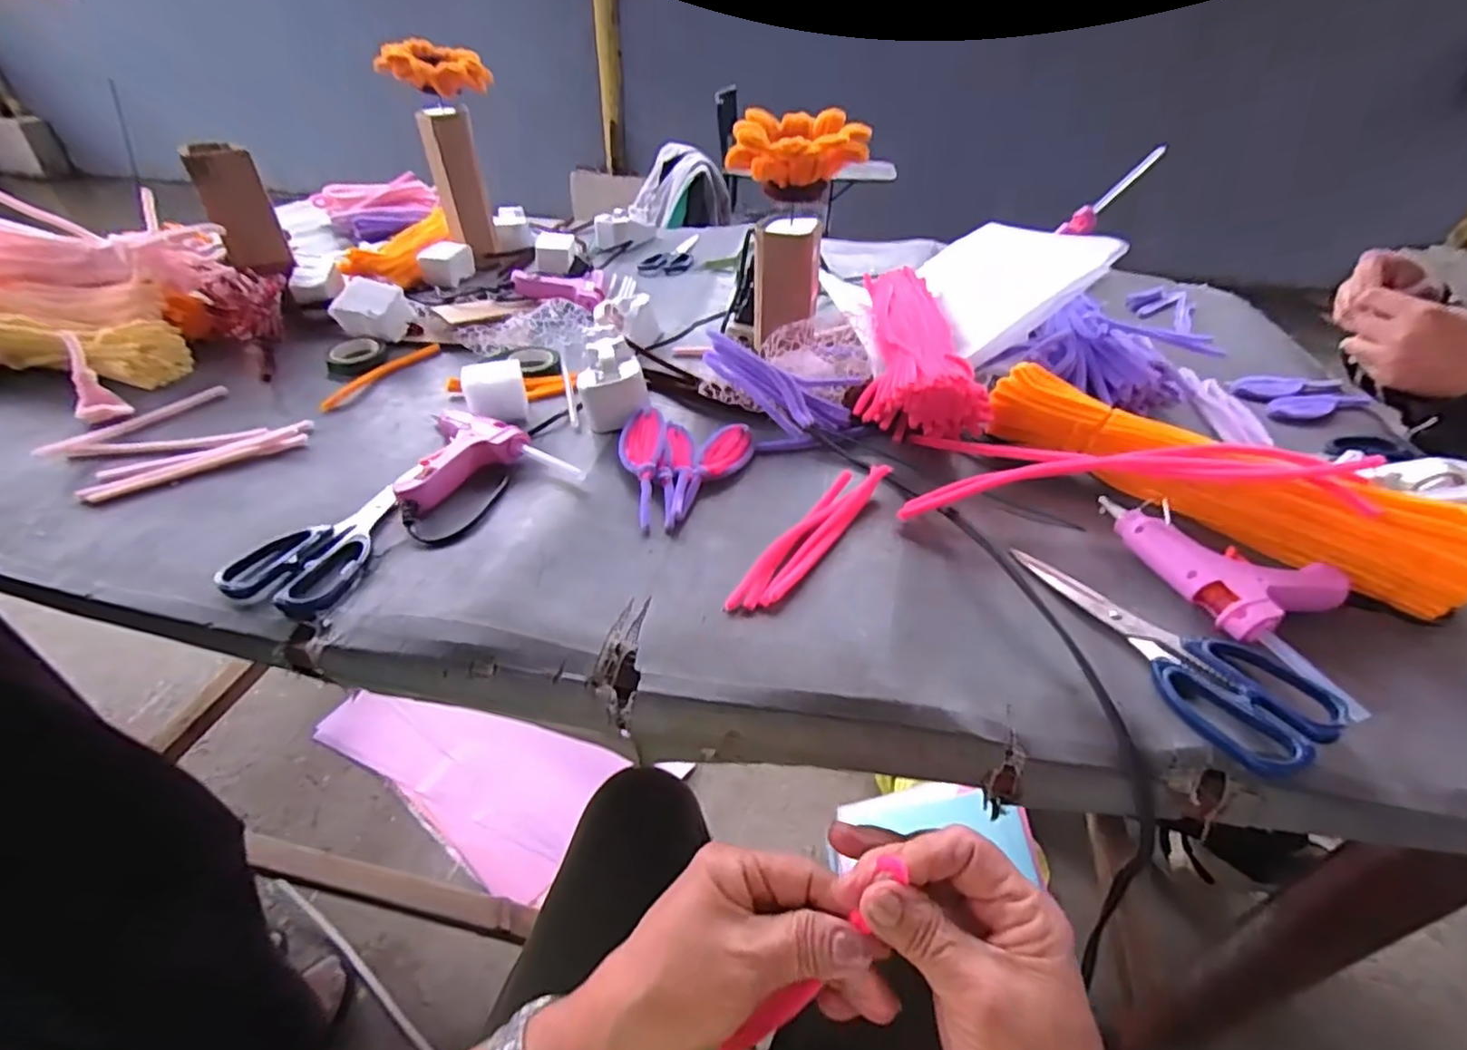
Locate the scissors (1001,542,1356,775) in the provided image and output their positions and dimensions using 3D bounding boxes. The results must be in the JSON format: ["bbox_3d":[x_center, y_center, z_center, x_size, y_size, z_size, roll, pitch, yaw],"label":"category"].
[{"bbox_3d":[0.233,0.064,0.360,0.066,0.015,0.172,-26,48,-30],"label":"scissors"}]

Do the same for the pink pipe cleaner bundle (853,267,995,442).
[{"bbox_3d":[0.170,-0.185,0.601,0.099,0.053,0.296,8,41,4],"label":"pink pipe cleaner bundle"}]

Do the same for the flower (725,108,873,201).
[{"bbox_3d":[0.054,-0.301,0.522,0.107,0.052,0.092,8,40,6],"label":"flower"}]

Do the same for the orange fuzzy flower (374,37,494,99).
[{"bbox_3d":[-0.351,-0.536,0.749,0.126,0.042,0.099,-9,41,-14],"label":"orange fuzzy flower"}]

